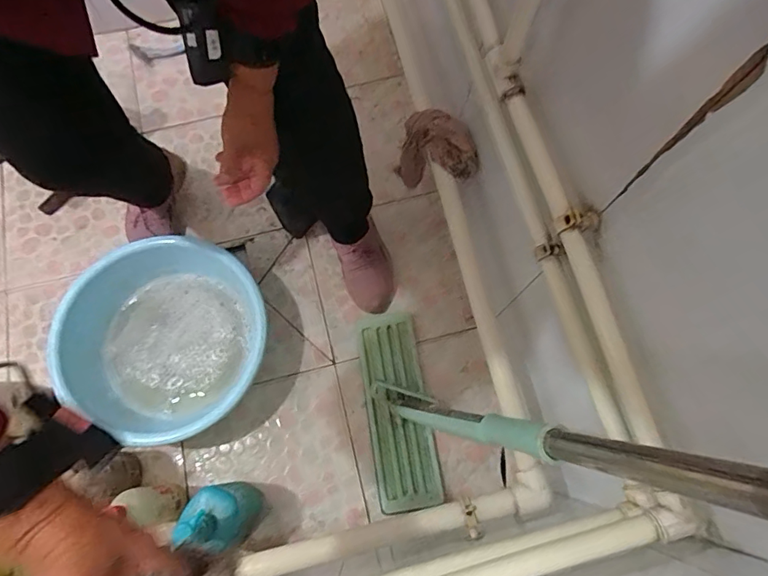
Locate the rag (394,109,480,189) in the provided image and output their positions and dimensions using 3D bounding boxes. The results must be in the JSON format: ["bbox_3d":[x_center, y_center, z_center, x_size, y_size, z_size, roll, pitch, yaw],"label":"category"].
[{"bbox_3d":[0.085,-0.213,0.787,0.134,0.132,0.083,21,74,6],"label":"rag"}]

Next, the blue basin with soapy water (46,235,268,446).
[{"bbox_3d":[-0.392,0.067,0.877,0.321,0.121,0.322,0,73,0],"label":"blue basin with soapy water"}]

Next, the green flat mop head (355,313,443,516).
[{"bbox_3d":[0.022,0.224,0.901,0.113,0.025,0.345,-9,73,-3],"label":"green flat mop head"}]

